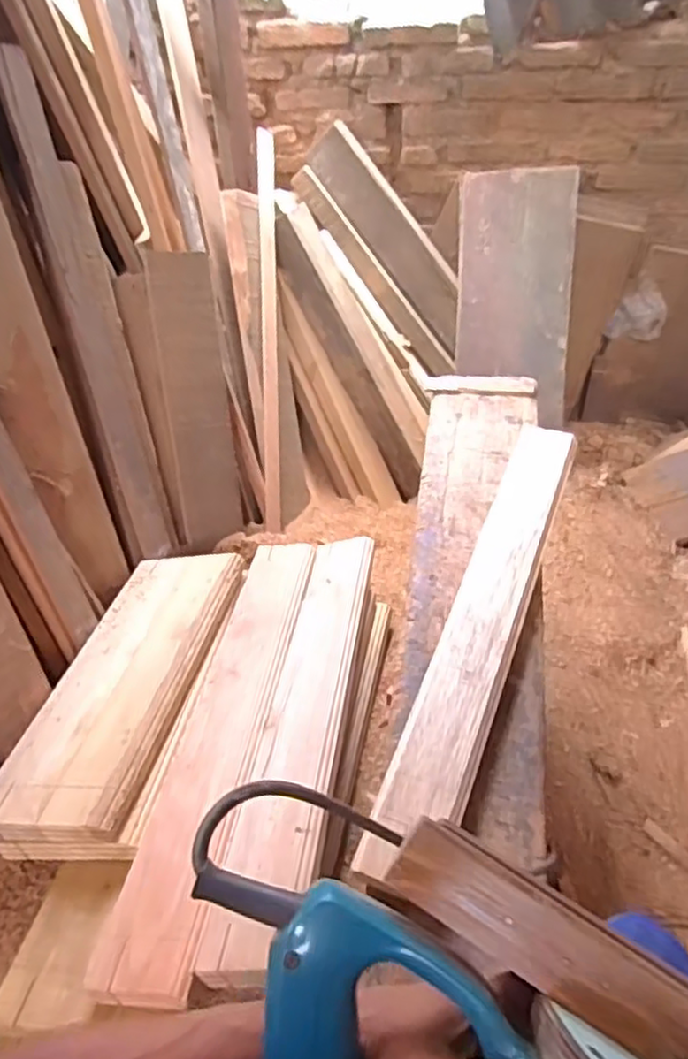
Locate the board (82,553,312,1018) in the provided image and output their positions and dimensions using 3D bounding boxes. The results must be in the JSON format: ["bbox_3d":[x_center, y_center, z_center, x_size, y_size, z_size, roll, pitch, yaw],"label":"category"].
[{"bbox_3d":[-0.158,0.254,0.958,0.107,0.030,0.747,4,36,7],"label":"board"}]

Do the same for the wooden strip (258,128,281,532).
[{"bbox_3d":[-0.161,-0.412,1.460,0.045,0.053,0.827,0,92,3],"label":"wooden strip"}]

